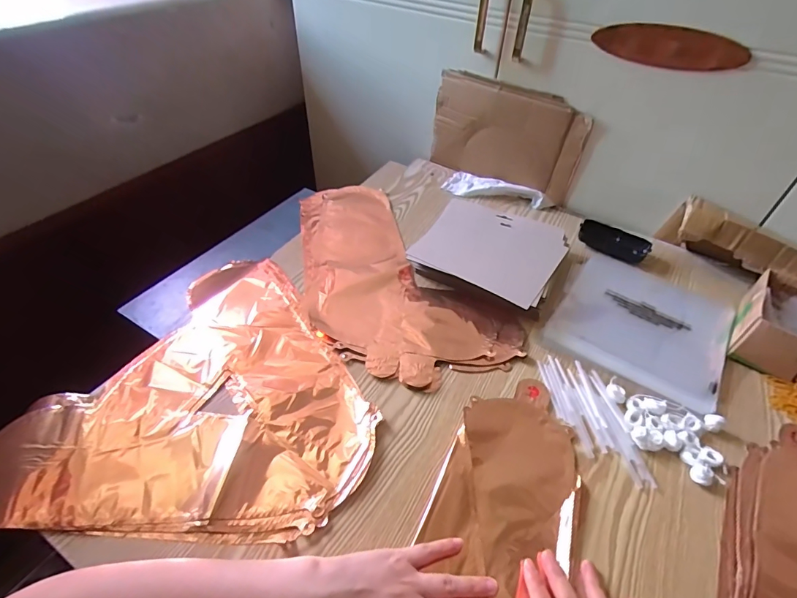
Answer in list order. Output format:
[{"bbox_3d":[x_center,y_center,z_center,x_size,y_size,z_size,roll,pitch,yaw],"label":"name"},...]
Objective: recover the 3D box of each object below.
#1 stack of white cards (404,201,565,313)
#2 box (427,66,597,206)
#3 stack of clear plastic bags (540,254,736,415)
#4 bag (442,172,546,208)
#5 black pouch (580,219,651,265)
[{"bbox_3d":[0.141,-0.071,0.631,0.195,0.038,0.187,24,50,20],"label":"stack of white cards"},{"bbox_3d":[0.188,-0.290,0.747,0.271,0.174,0.026,28,51,23],"label":"box"},{"bbox_3d":[0.335,0.027,0.567,0.201,0.010,0.217,28,51,22],"label":"stack of clear plastic bags"},{"bbox_3d":[0.179,-0.213,0.778,0.180,0.026,0.070,15,47,11],"label":"bag"},{"bbox_3d":[0.359,-0.097,0.687,0.109,0.021,0.052,21,49,17],"label":"black pouch"}]

